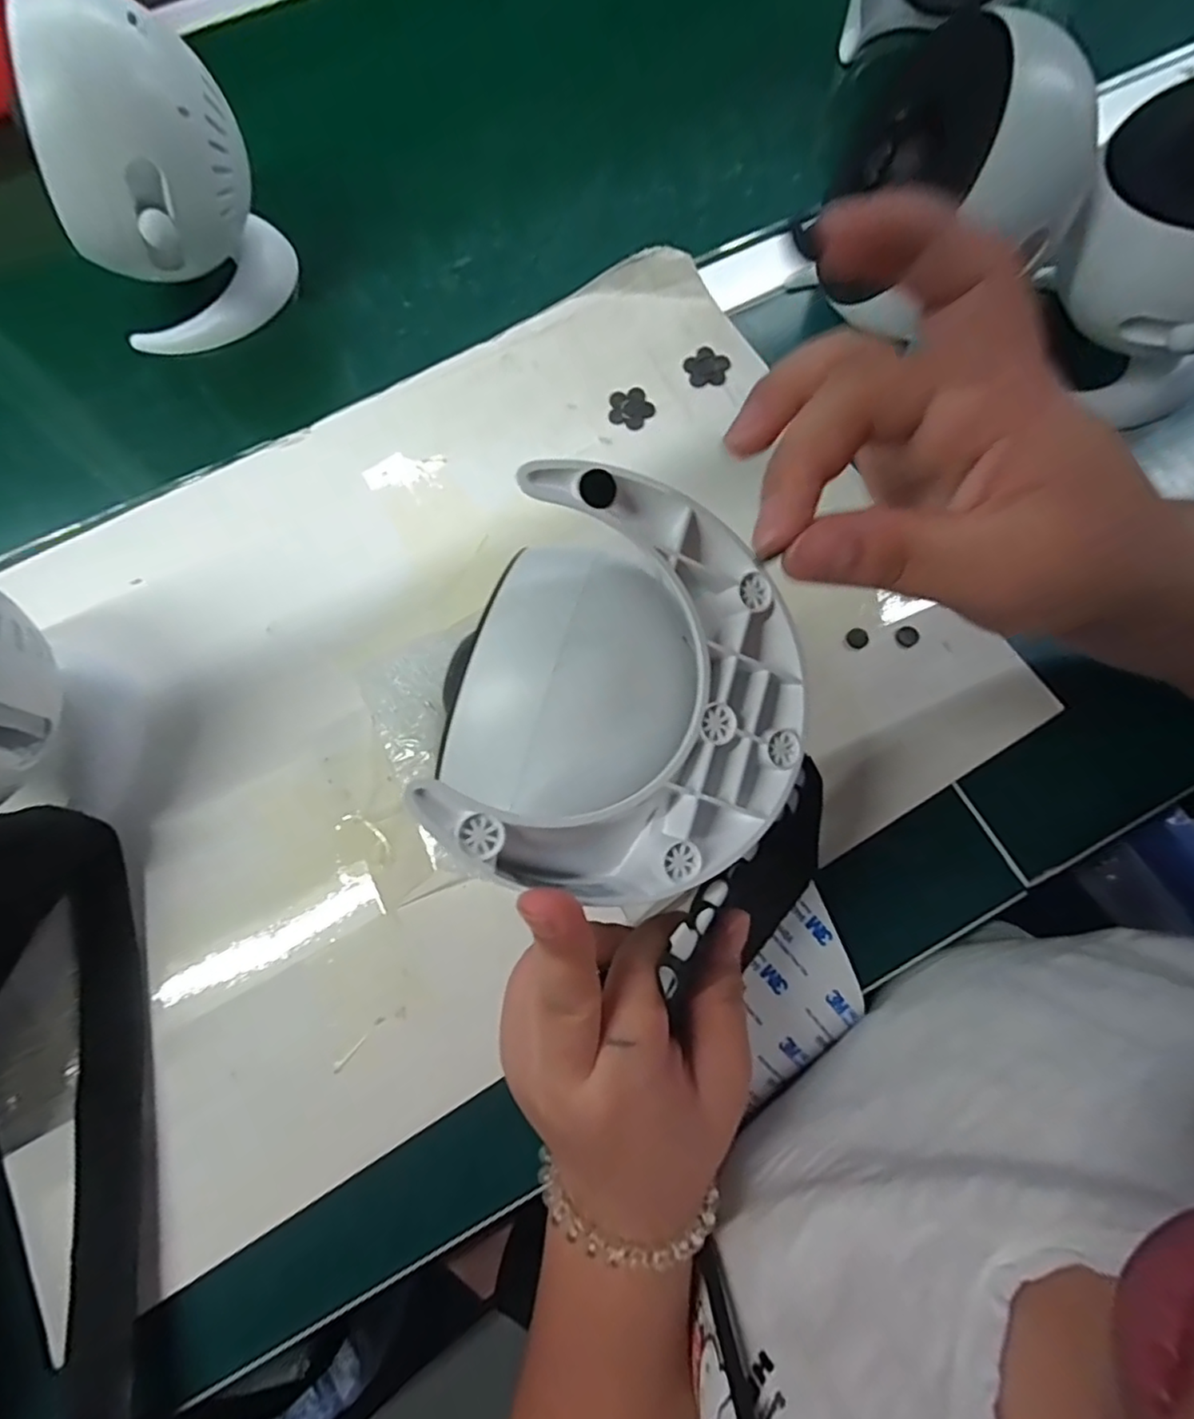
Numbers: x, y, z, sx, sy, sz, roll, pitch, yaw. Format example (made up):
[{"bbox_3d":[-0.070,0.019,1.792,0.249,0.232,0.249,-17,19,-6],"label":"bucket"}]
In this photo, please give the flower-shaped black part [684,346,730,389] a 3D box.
[{"bbox_3d":[0.064,-0.199,0.364,0.025,0.004,0.028,-13,73,-2],"label":"flower-shaped black part"}]

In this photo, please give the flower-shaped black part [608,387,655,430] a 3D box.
[{"bbox_3d":[0.020,-0.173,0.359,0.026,0.004,0.026,-1,73,2],"label":"flower-shaped black part"}]

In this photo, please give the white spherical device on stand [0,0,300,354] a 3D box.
[{"bbox_3d":[-0.235,-0.281,0.338,0.096,0.135,0.084,-15,73,-2],"label":"white spherical device on stand"}]

